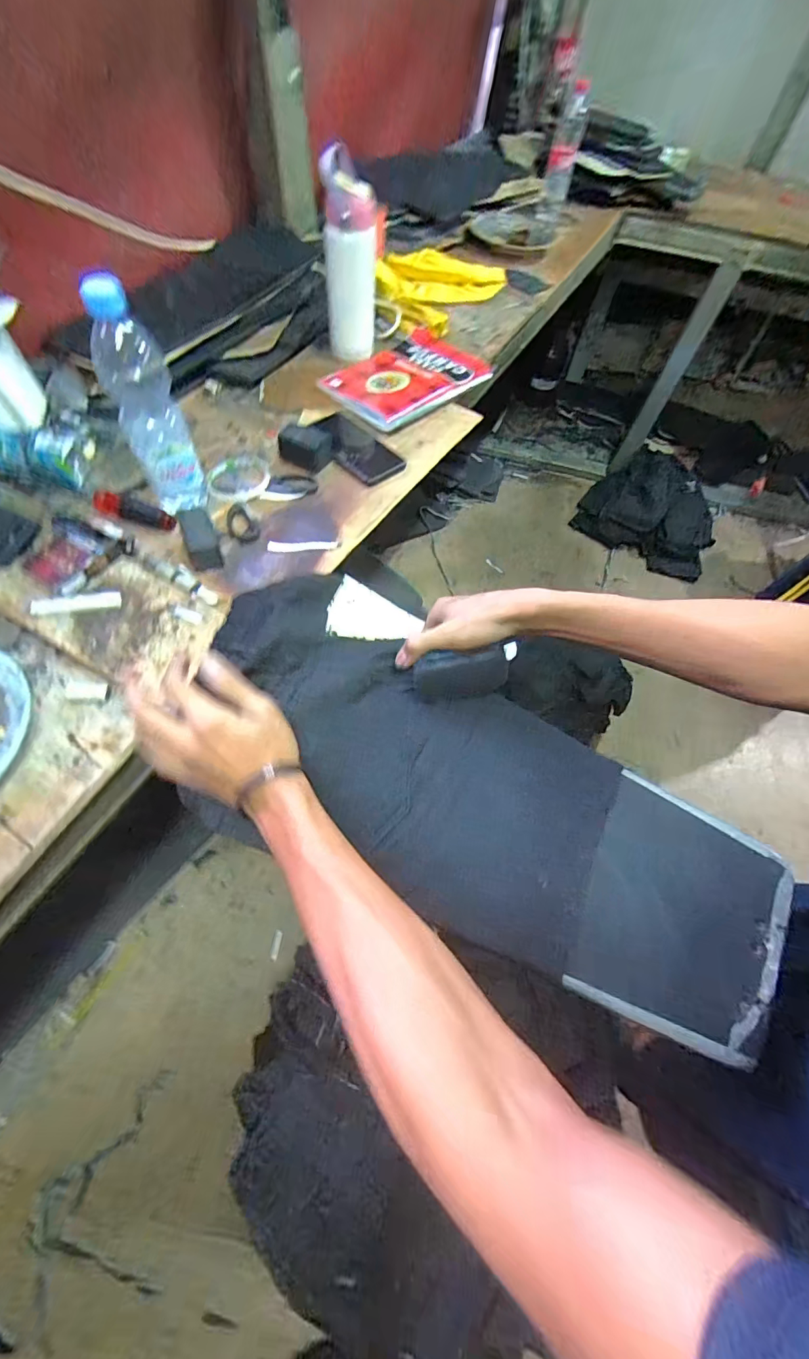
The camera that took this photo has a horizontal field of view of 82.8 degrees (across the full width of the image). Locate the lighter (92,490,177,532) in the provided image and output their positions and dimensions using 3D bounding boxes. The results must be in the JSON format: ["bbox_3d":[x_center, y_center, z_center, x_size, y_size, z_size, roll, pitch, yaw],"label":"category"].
[{"bbox_3d":[-0.339,-0.214,0.582,0.098,0.025,0.031,16,59,-9],"label":"lighter"}]

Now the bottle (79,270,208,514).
[{"bbox_3d":[-0.286,-0.299,0.516,0.066,0.236,0.058,-21,66,-16],"label":"bottle"}]

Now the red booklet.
[{"bbox_3d":[0.006,-0.517,0.782,0.181,0.028,0.269,41,65,18],"label":"red booklet"}]

